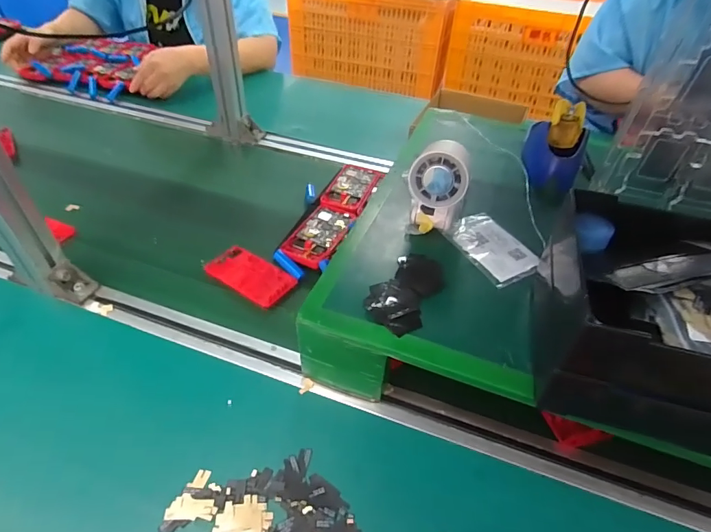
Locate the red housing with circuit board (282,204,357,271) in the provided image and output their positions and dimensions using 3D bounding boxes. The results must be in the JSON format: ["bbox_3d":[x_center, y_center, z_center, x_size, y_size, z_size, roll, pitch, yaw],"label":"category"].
[{"bbox_3d":[-0.053,-0.043,0.645,0.067,0.011,0.122,19,46,15],"label":"red housing with circuit board"}]

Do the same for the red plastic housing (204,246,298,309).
[{"bbox_3d":[-0.142,0.012,0.592,0.123,0.011,0.064,30,50,24],"label":"red plastic housing"}]

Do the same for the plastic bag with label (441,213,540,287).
[{"bbox_3d":[0.151,-0.022,0.497,0.066,0.010,0.107,-18,47,-21],"label":"plastic bag with label"}]

